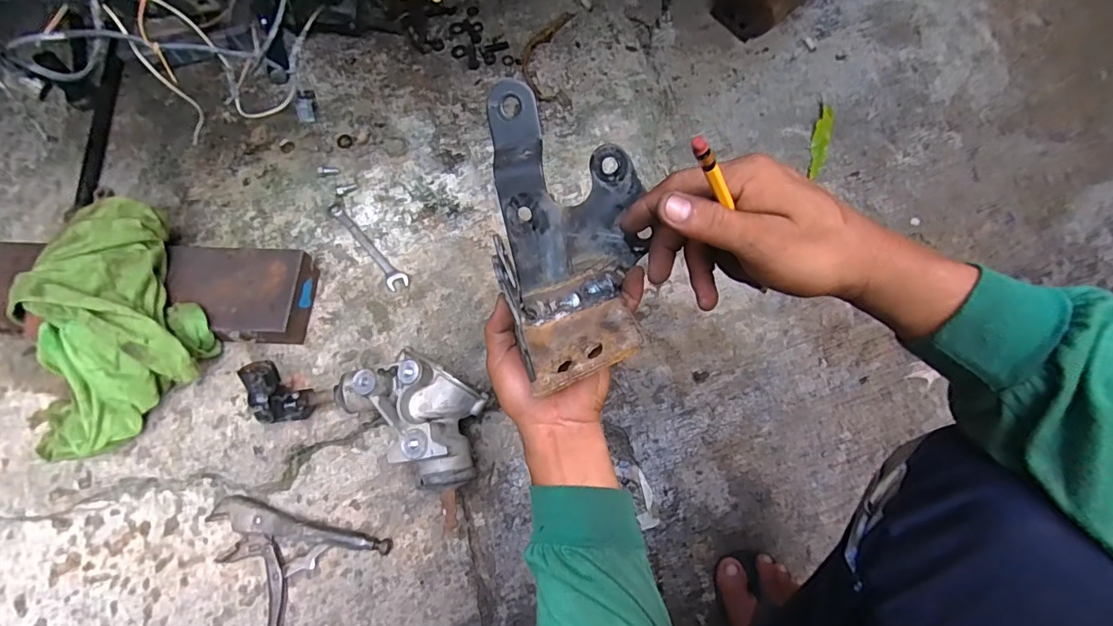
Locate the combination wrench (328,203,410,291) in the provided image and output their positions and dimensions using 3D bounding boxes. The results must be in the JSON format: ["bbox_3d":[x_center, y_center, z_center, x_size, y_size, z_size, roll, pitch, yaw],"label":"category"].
[{"bbox_3d":[-0.258,-0.092,0.666,0.025,0.005,0.167,-41,74,-12],"label":"combination wrench"}]

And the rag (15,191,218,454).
[{"bbox_3d":[-0.529,0.022,0.553,0.232,0.144,0.225,-29,72,-8],"label":"rag"}]

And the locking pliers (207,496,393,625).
[{"bbox_3d":[-0.331,0.296,0.565,0.200,0.023,0.191,31,74,12],"label":"locking pliers"}]

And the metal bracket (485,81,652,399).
[{"bbox_3d":[0.010,-0.058,0.376,0.104,0.088,0.217,-7,70,-1],"label":"metal bracket"}]

